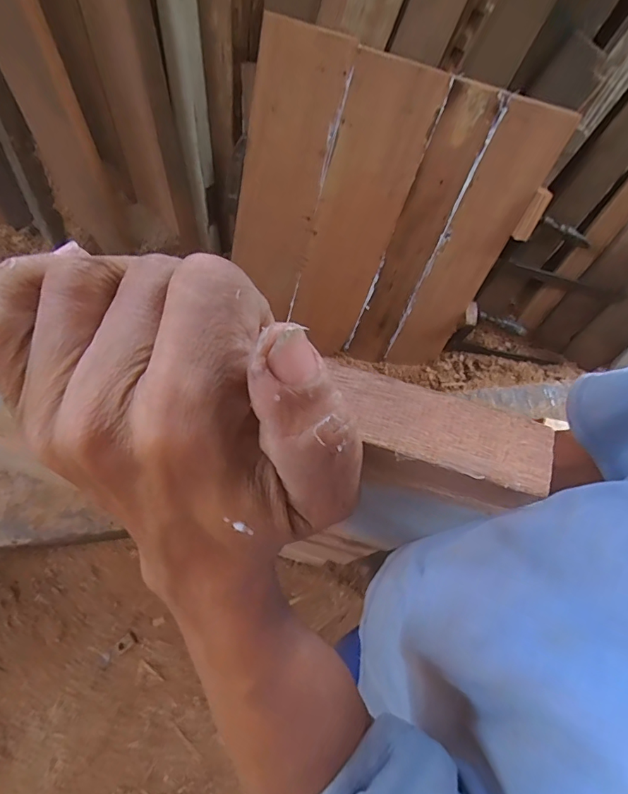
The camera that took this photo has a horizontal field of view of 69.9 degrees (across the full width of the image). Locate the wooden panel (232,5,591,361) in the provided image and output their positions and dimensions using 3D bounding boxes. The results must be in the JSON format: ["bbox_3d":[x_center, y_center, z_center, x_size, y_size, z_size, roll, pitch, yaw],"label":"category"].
[{"bbox_3d":[0.140,-0.347,1.012,0.622,0.660,0.032,6,48,-16],"label":"wooden panel"}]

